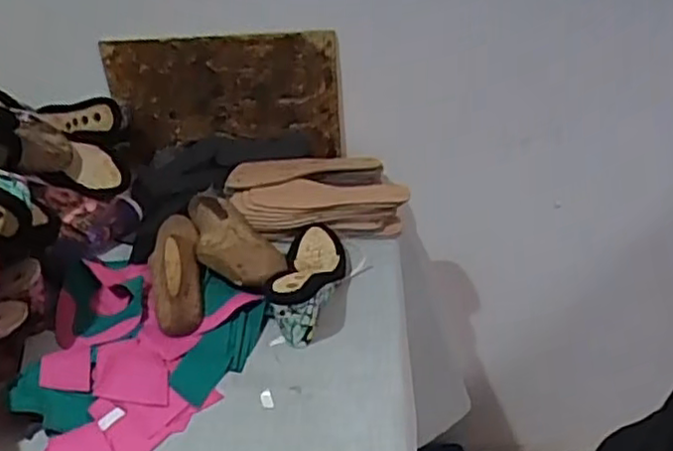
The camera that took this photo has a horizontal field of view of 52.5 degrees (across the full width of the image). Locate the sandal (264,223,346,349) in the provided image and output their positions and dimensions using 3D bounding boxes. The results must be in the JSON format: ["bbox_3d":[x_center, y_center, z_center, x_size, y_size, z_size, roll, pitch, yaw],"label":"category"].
[{"bbox_3d":[-0.037,0.057,0.895,0.087,0.089,0.230,-1,33,7],"label":"sandal"}]

